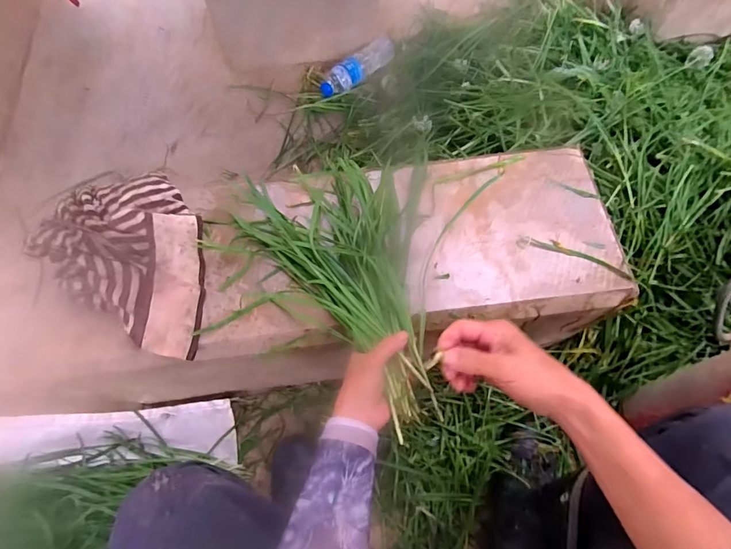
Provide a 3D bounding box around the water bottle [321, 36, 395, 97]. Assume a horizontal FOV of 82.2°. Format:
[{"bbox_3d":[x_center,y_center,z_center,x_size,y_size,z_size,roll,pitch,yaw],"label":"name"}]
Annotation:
[{"bbox_3d":[-0.019,-0.519,1.050,0.229,0.067,0.060,-36,72,-13],"label":"water bottle"}]

